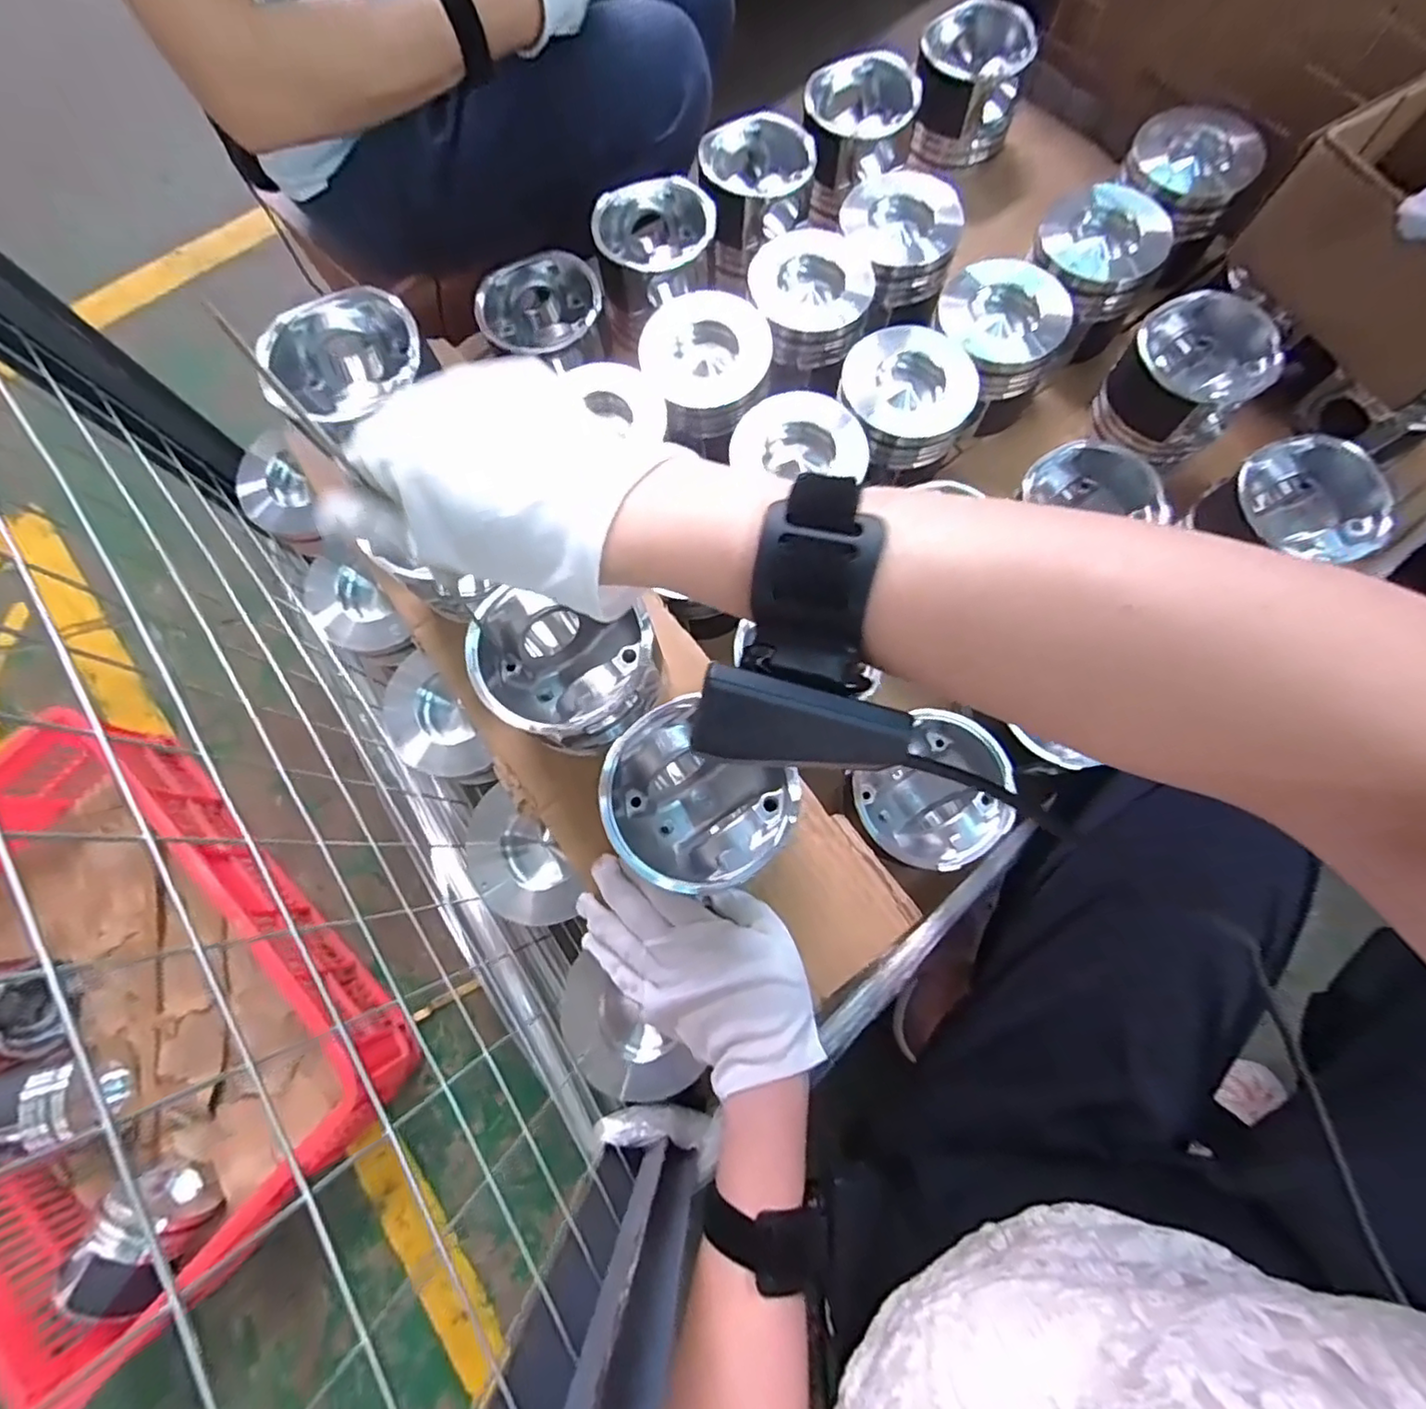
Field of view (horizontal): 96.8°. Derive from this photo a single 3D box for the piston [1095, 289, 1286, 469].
[{"bbox_3d":[0.426,-0.295,0.578,0.109,0.093,0.109,-1,76,3],"label":"piston"}]

